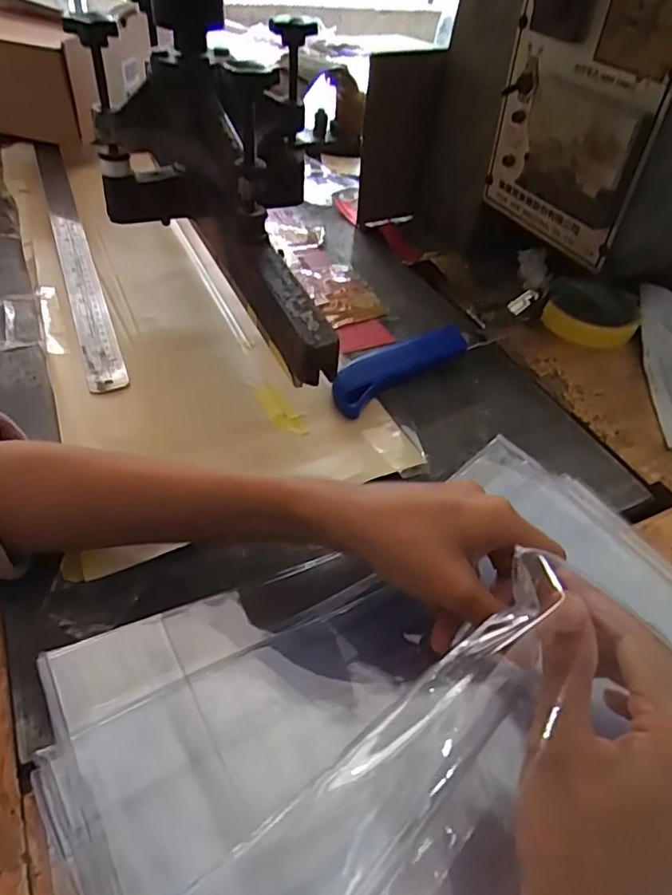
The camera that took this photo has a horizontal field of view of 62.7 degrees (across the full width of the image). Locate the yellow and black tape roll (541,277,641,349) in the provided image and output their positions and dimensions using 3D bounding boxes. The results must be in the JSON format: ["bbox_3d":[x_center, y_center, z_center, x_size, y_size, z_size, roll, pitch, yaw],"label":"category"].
[{"bbox_3d":[0.239,-0.129,0.519,0.081,0.024,0.077,20,48,11],"label":"yellow and black tape roll"}]

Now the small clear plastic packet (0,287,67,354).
[{"bbox_3d":[-0.248,-0.106,0.446,0.044,0.009,0.094,-15,51,-20],"label":"small clear plastic packet"}]

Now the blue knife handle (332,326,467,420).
[{"bbox_3d":[0.051,-0.063,0.430,0.125,0.026,0.033,-24,54,-27],"label":"blue knife handle"}]

